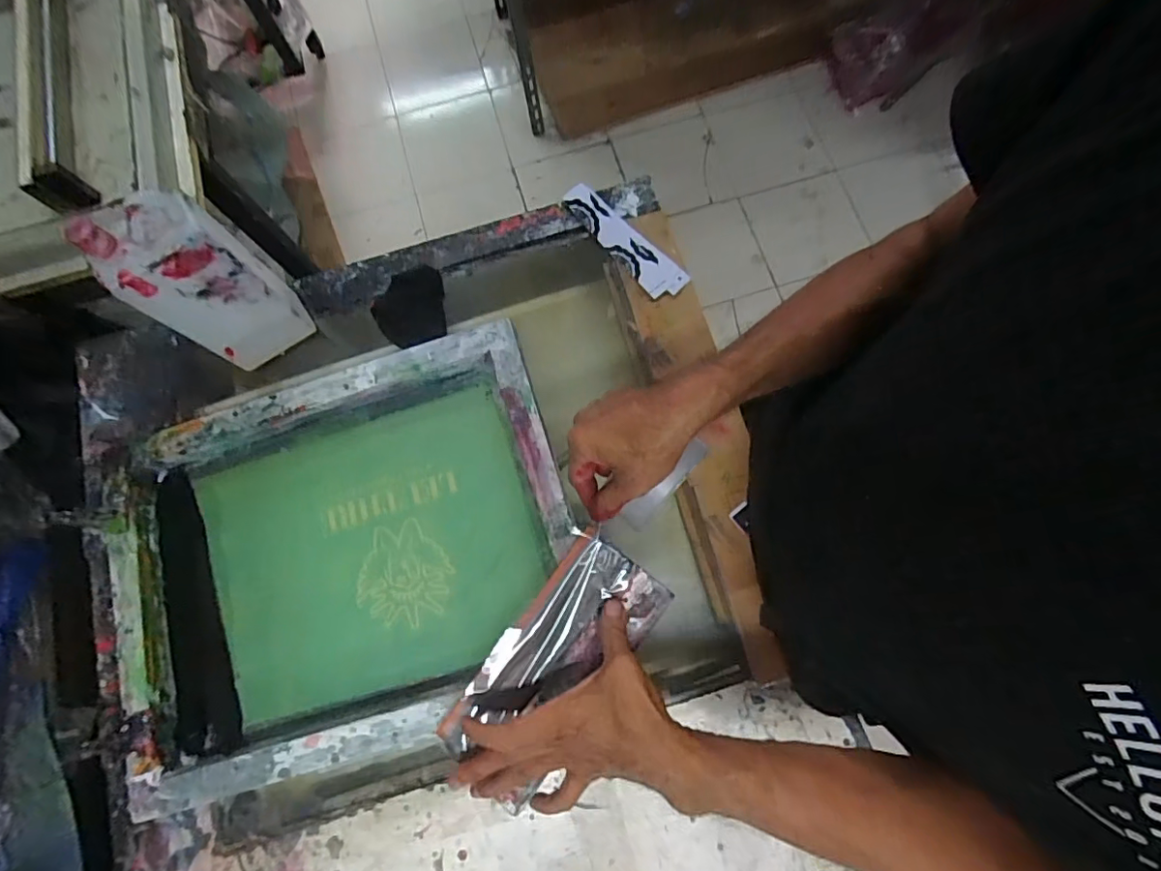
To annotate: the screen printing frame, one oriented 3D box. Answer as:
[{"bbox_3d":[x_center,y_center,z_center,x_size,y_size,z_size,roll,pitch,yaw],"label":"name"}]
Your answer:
[{"bbox_3d":[-0.228,0.113,0.539,0.432,0.056,0.355,-18,75,2],"label":"screen printing frame"}]

